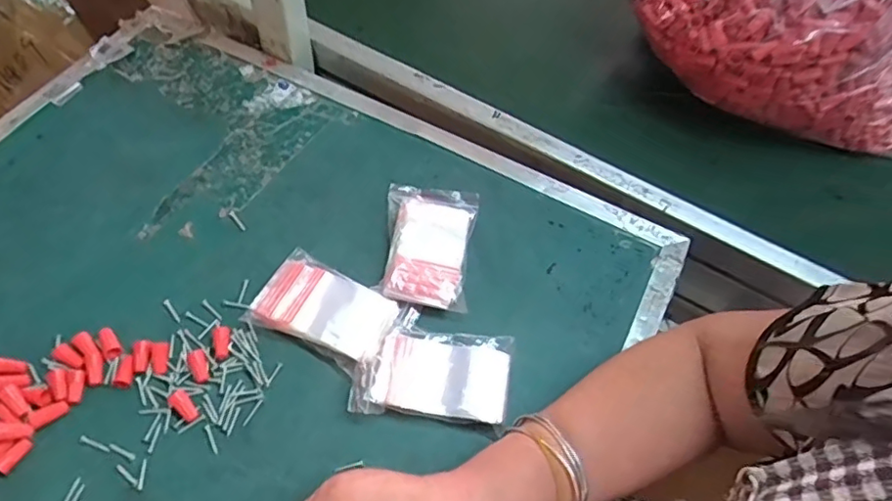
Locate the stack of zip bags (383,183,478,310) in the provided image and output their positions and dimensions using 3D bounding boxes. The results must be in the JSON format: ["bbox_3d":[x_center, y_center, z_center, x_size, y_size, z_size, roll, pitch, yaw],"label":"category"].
[{"bbox_3d":[-0.013,-0.007,0.470,0.071,0.024,0.114,4,59,-2],"label":"stack of zip bags"}]

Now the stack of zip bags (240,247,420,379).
[{"bbox_3d":[-0.088,0.045,0.436,0.109,0.018,0.066,27,61,11],"label":"stack of zip bags"}]

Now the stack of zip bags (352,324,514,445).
[{"bbox_3d":[-0.009,0.089,0.415,0.106,0.020,0.068,9,59,1],"label":"stack of zip bags"}]

